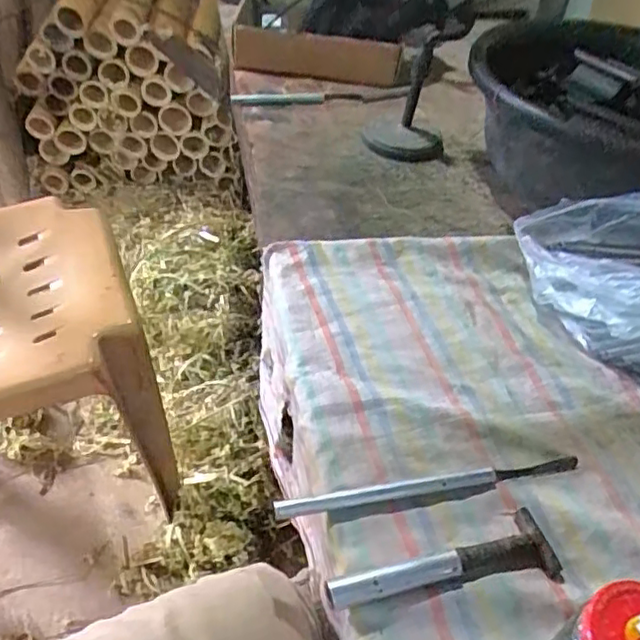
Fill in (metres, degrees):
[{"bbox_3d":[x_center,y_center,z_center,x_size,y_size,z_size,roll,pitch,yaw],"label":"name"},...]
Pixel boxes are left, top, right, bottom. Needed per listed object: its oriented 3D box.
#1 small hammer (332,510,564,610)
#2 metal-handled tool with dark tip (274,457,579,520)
[{"bbox_3d":[0.081,0.159,0.410,0.158,0.014,0.046,-4,43,-14],"label":"small hammer"},{"bbox_3d":[0.084,0.121,0.455,0.236,0.009,0.012,-5,44,-15],"label":"metal-handled tool with dark tip"}]

